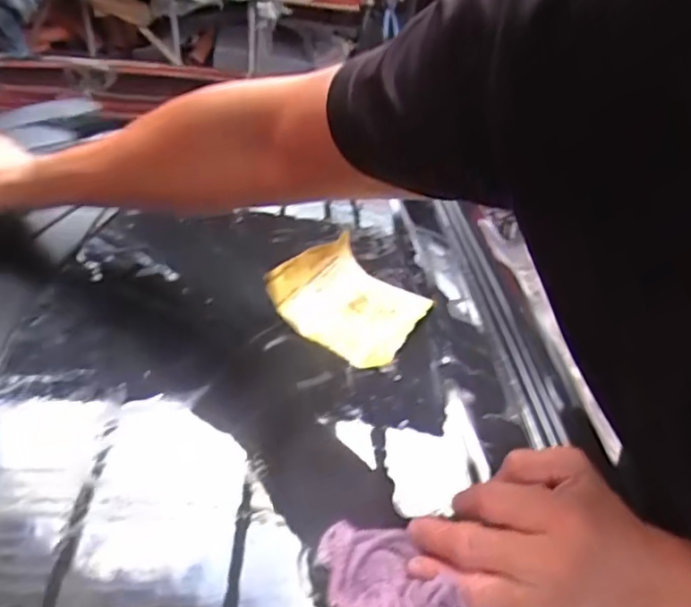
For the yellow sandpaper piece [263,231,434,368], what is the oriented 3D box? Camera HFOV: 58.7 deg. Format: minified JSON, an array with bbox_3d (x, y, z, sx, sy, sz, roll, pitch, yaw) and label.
[{"bbox_3d":[0.005,-0.004,0.545,0.118,0.028,0.113,38,44,9],"label":"yellow sandpaper piece"}]

